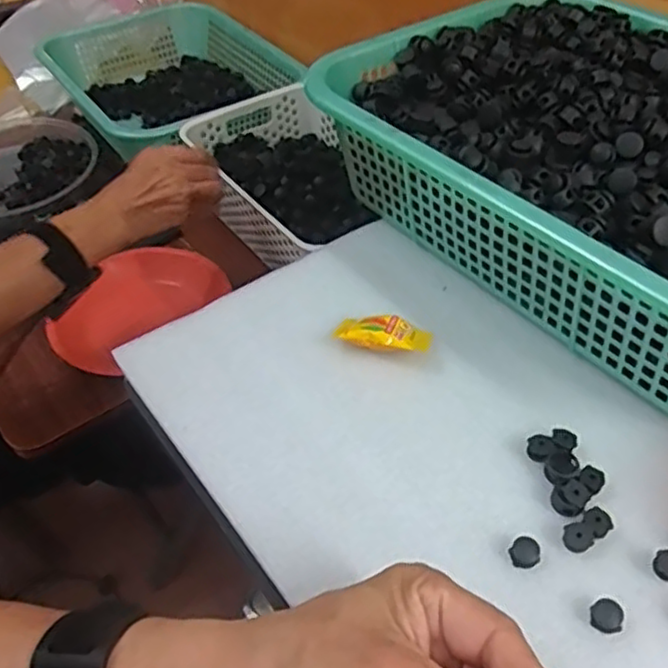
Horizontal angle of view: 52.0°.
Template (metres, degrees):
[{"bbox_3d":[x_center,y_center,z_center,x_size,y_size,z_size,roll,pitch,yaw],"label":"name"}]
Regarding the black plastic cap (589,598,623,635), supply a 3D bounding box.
[{"bbox_3d":[0.123,0.127,0.309,0.013,0.008,0.013,-2,47,2],"label":"black plastic cap"}]

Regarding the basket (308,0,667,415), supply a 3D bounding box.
[{"bbox_3d":[0.194,-0.121,0.467,0.286,0.084,0.386,-32,53,-24],"label":"basket"}]

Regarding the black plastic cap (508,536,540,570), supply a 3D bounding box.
[{"bbox_3d":[0.092,0.106,0.331,0.013,0.008,0.013,-2,47,2],"label":"black plastic cap"}]

